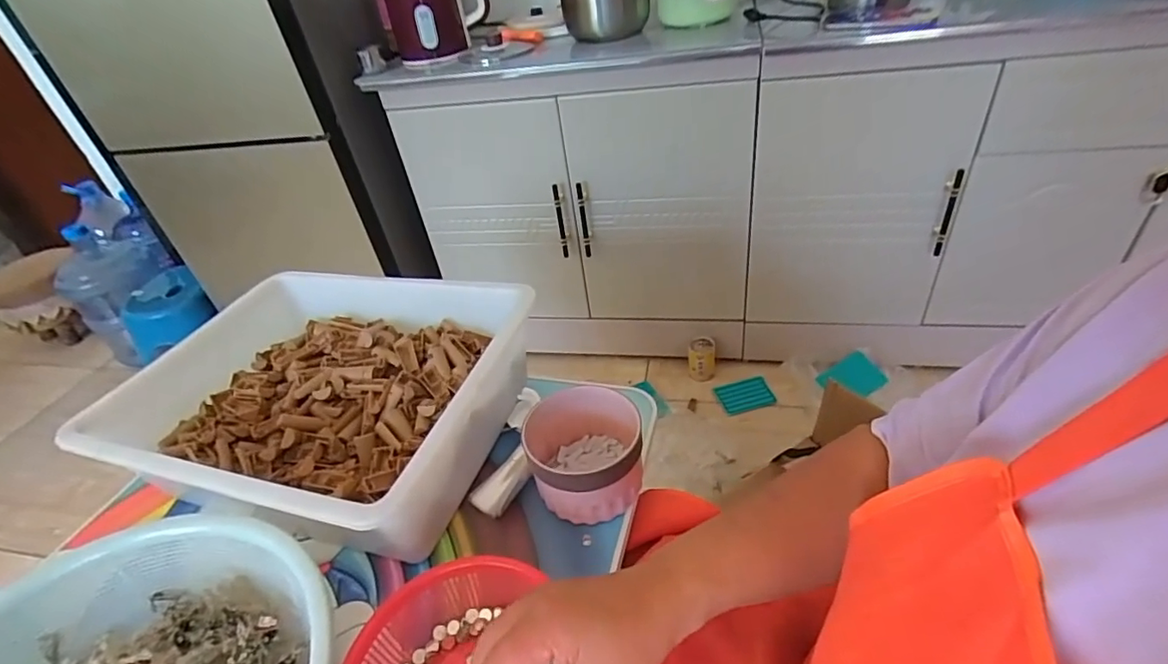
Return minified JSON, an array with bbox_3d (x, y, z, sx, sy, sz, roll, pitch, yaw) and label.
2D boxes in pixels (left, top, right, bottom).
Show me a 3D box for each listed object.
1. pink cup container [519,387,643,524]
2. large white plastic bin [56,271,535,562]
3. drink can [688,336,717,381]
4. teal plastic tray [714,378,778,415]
[{"bbox_3d":[0.002,0.121,0.554,0.108,0.080,0.117,-13,38,-3],"label":"pink cup container"},{"bbox_3d":[-0.290,0.069,0.625,0.405,0.112,0.319,6,41,20],"label":"large white plastic bin"},{"bbox_3d":[0.296,0.070,1.378,0.067,0.090,0.069,-1,39,13],"label":"drink can"},{"bbox_3d":[0.380,0.149,1.290,0.127,0.013,0.087,-14,39,-9],"label":"teal plastic tray"}]

